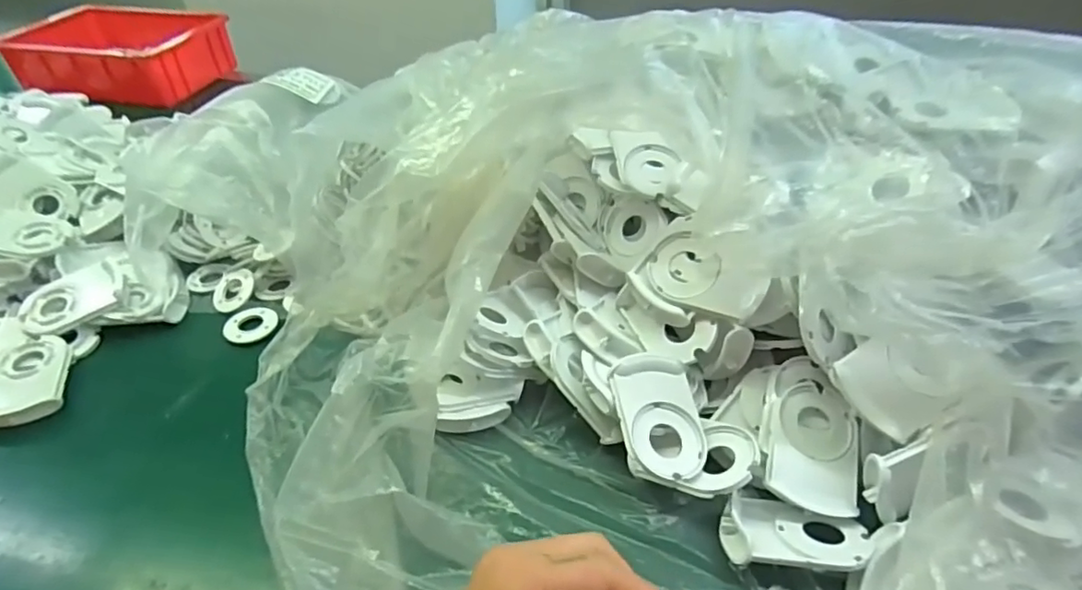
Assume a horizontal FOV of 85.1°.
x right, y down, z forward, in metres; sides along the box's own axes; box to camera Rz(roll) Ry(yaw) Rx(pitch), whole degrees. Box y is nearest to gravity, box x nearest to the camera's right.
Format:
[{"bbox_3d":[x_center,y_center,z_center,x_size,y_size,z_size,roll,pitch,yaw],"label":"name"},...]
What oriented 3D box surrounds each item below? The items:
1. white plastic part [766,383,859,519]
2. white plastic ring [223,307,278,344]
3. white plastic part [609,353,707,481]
[{"bbox_3d":[0.177,0.097,0.382,0.056,0.013,0.085,17,56,3],"label":"white plastic part"},{"bbox_3d":[-0.260,0.026,0.529,0.043,0.007,0.044,0,40,0],"label":"white plastic ring"},{"bbox_3d":[0.078,0.081,0.395,0.057,0.015,0.082,-1,62,-19],"label":"white plastic part"}]

